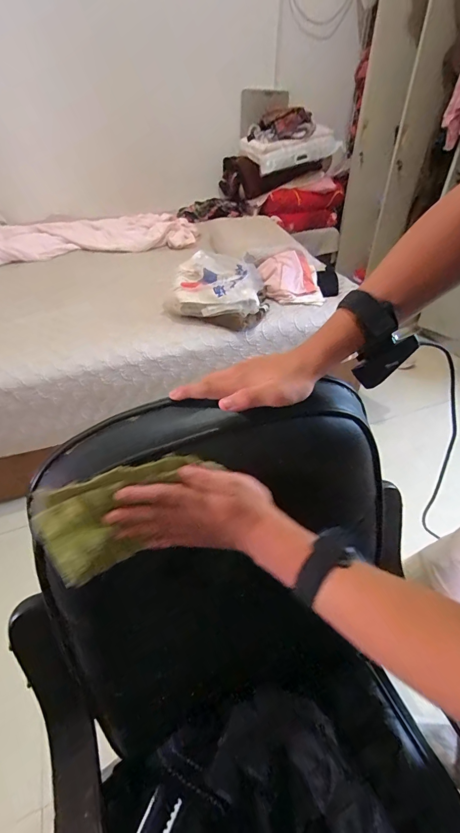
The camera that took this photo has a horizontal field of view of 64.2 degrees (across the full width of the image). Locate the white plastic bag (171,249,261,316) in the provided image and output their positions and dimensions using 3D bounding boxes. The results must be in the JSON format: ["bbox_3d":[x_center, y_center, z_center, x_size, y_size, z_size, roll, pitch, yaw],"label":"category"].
[{"bbox_3d":[-0.043,-0.512,1.399,0.315,0.124,0.389,-1,42,-1],"label":"white plastic bag"}]

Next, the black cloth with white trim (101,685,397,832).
[{"bbox_3d":[0.028,0.535,0.468,0.363,0.088,0.258,-9,42,-10],"label":"black cloth with white trim"}]

